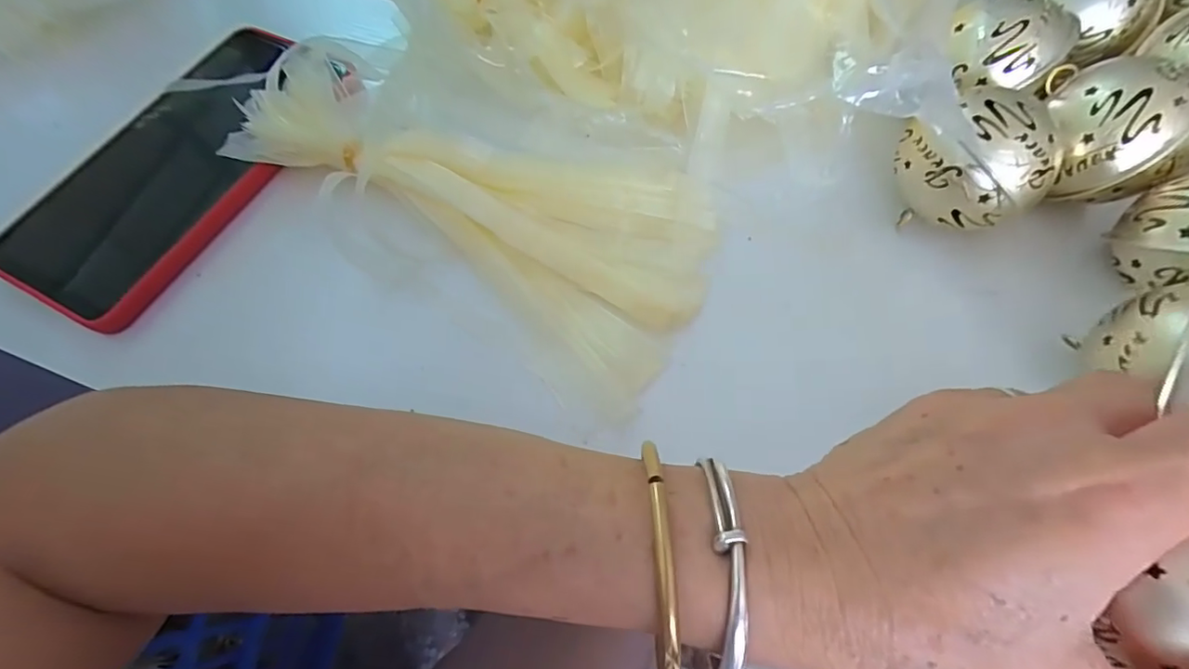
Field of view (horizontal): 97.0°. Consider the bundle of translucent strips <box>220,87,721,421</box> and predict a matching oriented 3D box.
[{"bbox_3d":[-0.056,-0.064,0.236,0.224,0.017,0.102,27,69,17],"label":"bundle of translucent strips"}]

